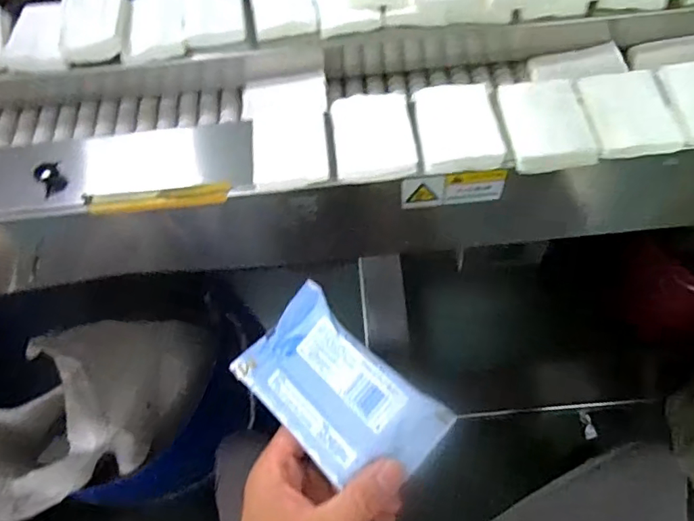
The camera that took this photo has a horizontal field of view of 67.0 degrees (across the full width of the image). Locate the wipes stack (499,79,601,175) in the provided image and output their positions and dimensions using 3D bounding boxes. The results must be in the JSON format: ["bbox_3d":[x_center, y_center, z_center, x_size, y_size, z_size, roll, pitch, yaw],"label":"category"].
[{"bbox_3d":[0.196,-0.138,0.518,0.075,0.014,0.113,-5,61,2],"label":"wipes stack"}]

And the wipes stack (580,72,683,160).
[{"bbox_3d":[0.273,-0.147,0.512,0.075,0.011,0.105,-2,61,3],"label":"wipes stack"}]

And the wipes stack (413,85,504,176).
[{"bbox_3d":[0.109,-0.137,0.524,0.076,0.015,0.107,-4,61,2],"label":"wipes stack"}]

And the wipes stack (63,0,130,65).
[{"bbox_3d":[-0.298,-0.287,0.624,0.073,0.032,0.108,-11,61,-2],"label":"wipes stack"}]

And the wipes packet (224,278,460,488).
[{"bbox_3d":[-0.008,0.087,0.351,0.080,0.028,0.136,-41,66,-17],"label":"wipes packet"}]

